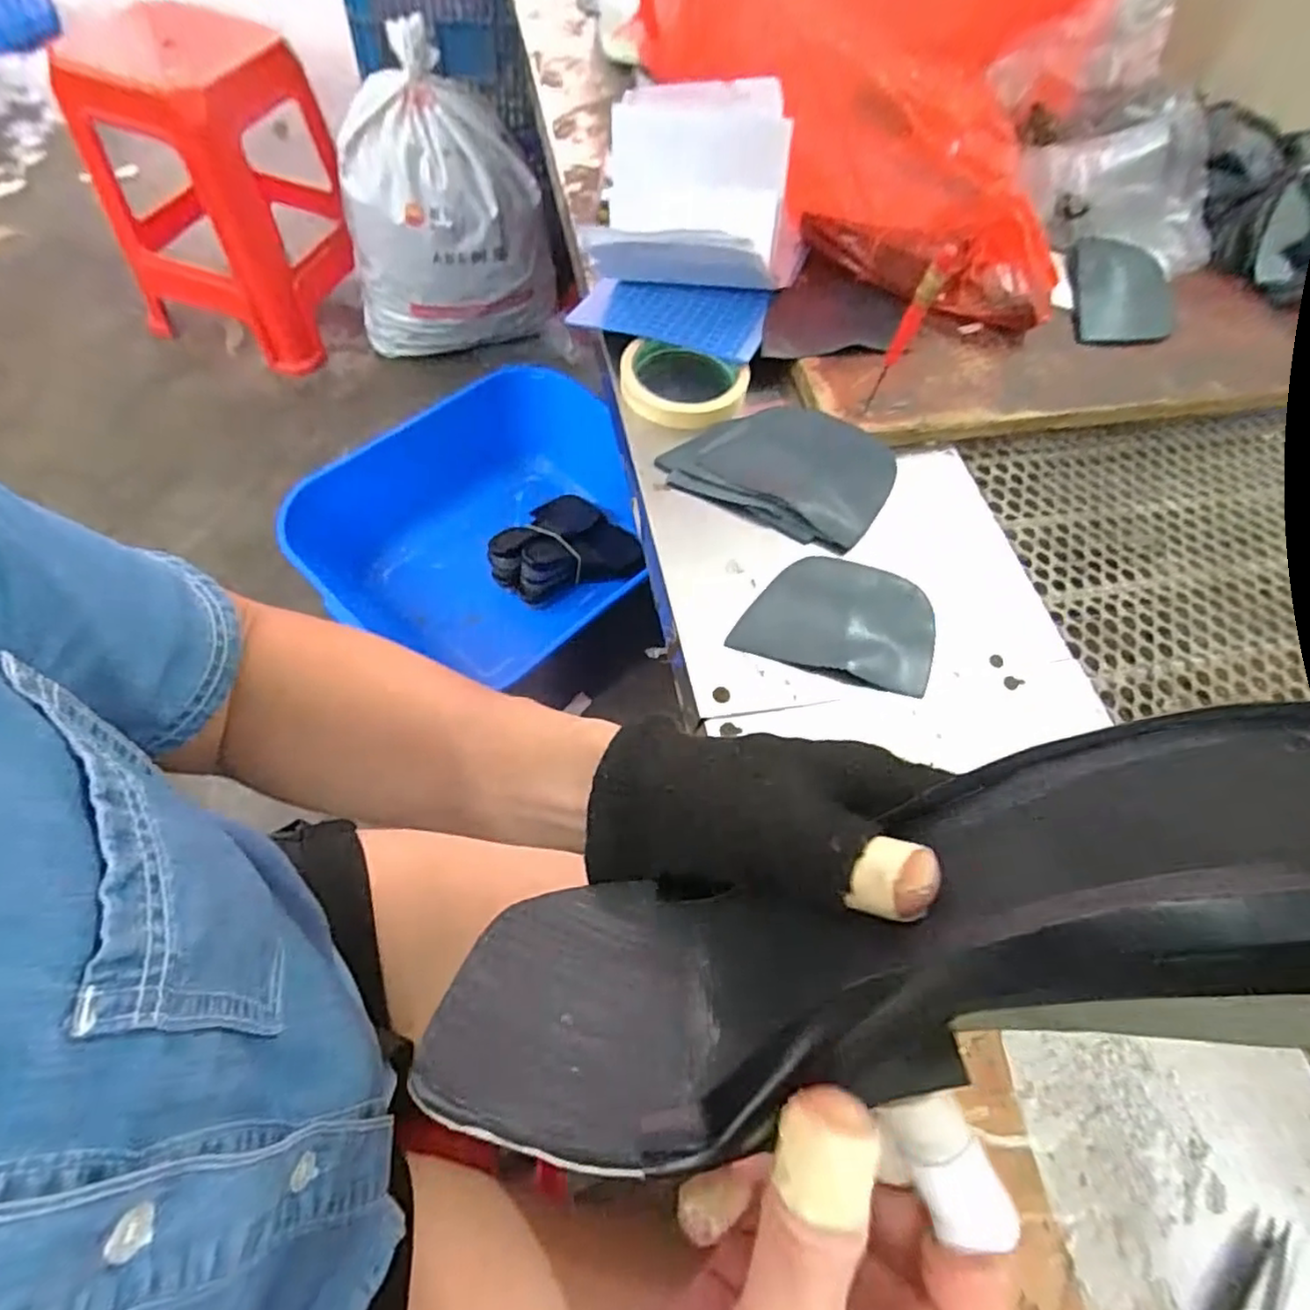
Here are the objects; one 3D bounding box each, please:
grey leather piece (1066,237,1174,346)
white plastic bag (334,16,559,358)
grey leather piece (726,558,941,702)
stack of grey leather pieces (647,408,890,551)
[{"bbox_3d":[0.397,-0.309,0.578,0.081,0.018,0.132,13,61,2],"label":"grey leather piece"},{"bbox_3d":[-0.434,-0.863,1.395,0.410,0.498,0.213,-14,63,-12],"label":"white plastic bag"},{"bbox_3d":[0.113,-0.026,0.419,0.116,0.015,0.080,14,61,3],"label":"grey leather piece"},{"bbox_3d":[0.087,-0.132,0.469,0.144,0.021,0.097,24,62,8],"label":"stack of grey leather pieces"}]

